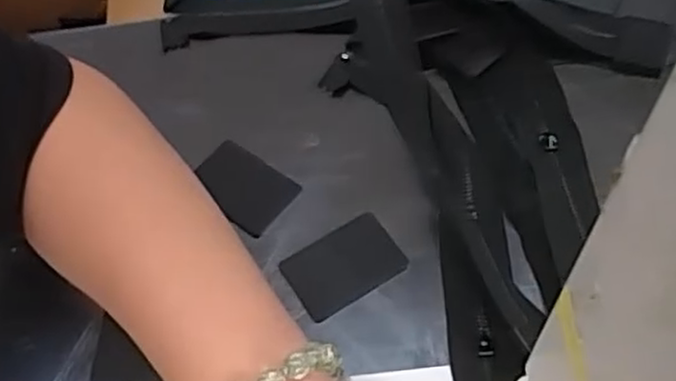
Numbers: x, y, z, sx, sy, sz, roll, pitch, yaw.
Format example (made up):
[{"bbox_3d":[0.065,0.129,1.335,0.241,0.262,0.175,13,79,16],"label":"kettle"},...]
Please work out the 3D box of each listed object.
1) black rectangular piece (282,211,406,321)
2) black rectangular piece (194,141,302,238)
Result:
[{"bbox_3d":[0.003,0.035,0.337,0.052,0.004,0.034,-29,61,-13],"label":"black rectangular piece"},{"bbox_3d":[-0.048,-0.002,0.360,0.050,0.004,0.035,32,66,20],"label":"black rectangular piece"}]

